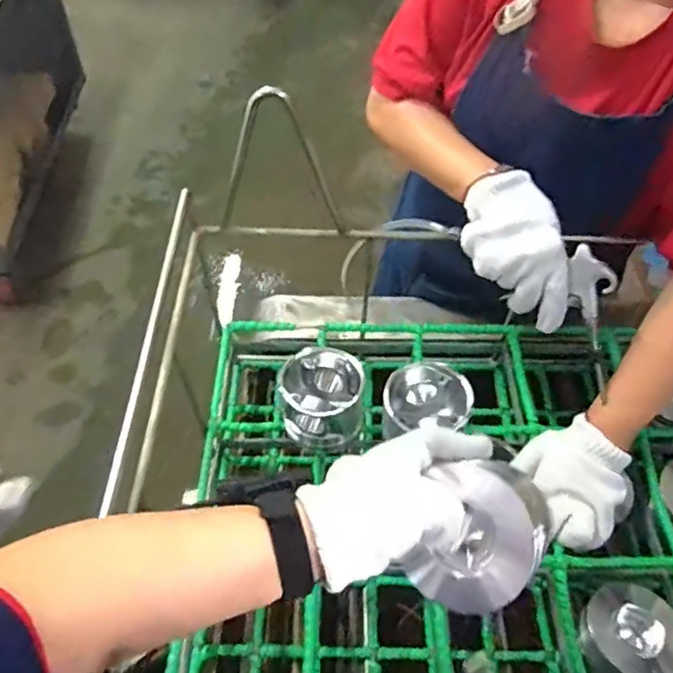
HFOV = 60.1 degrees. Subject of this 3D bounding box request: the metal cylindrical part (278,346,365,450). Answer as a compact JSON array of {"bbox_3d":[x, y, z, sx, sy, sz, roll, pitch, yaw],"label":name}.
[{"bbox_3d":[-0.018,0.072,0.672,0.097,0.063,0.098,0,54,-1],"label":"metal cylindrical part"}]

